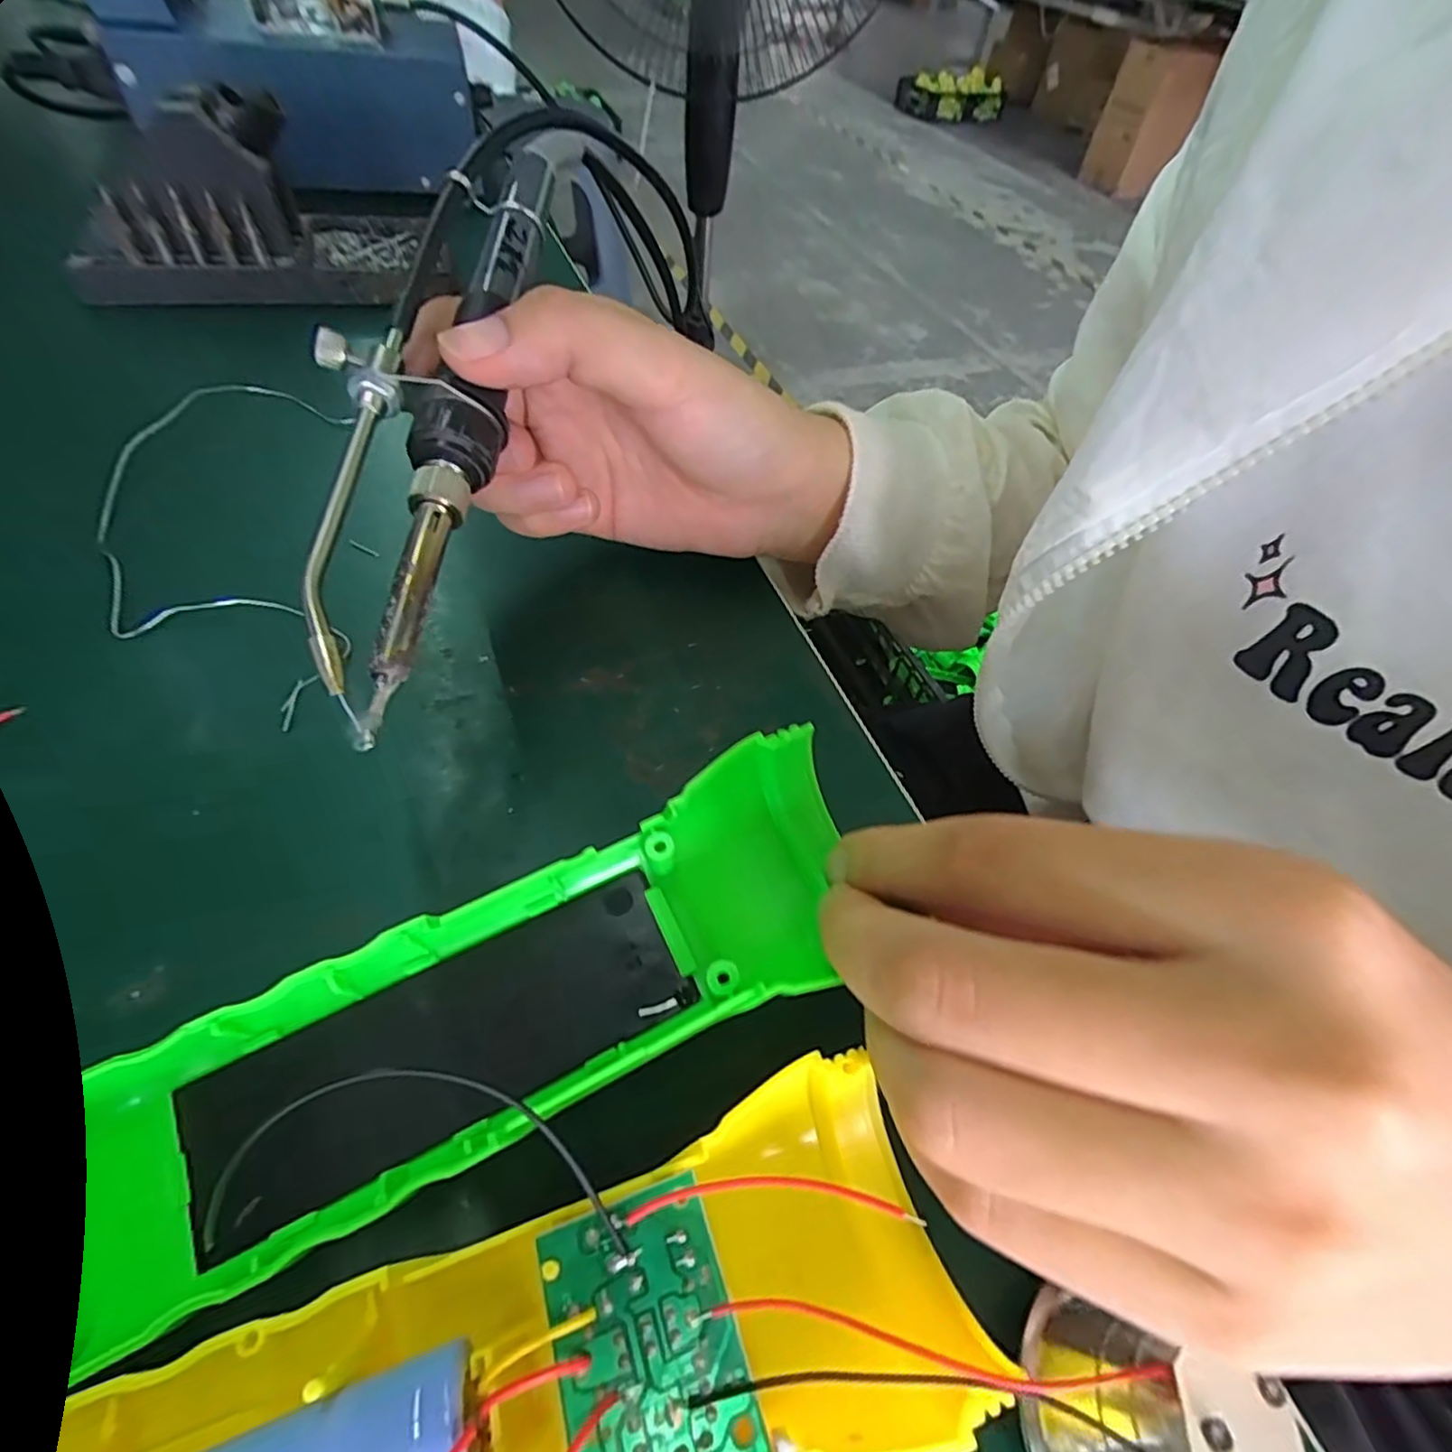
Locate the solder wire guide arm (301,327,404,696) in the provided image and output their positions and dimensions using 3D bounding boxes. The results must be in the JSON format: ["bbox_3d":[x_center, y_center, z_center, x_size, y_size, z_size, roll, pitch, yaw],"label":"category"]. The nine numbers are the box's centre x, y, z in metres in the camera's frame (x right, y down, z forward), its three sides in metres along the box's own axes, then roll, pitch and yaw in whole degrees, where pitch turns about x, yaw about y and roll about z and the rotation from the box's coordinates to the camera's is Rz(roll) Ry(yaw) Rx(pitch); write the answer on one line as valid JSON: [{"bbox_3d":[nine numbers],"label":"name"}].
[{"bbox_3d":[-0.082,-0.050,0.143,0.015,0.008,0.088,0,72,-6],"label":"solder wire guide arm"}]

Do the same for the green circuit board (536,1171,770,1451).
[{"bbox_3d":[-0.011,0.088,0.097,0.025,0.006,0.034,-13,55,-16],"label":"green circuit board"}]

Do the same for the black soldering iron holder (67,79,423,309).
[{"bbox_3d":[-0.225,-0.247,0.319,0.140,0.071,0.078,-7,53,-12],"label":"black soldering iron holder"}]

